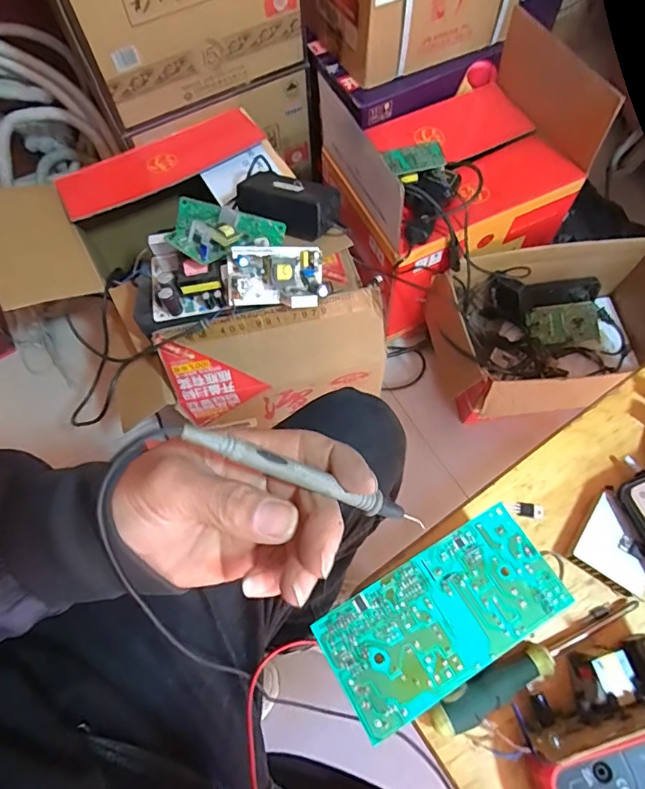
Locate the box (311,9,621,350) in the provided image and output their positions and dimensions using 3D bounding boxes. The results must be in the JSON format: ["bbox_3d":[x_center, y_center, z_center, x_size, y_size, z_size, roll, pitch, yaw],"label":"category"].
[{"bbox_3d":[0.241,-0.386,0.946,0.457,0.368,0.324,-21,67,-7],"label":"box"}]

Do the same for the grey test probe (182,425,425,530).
[{"bbox_3d":[-0.001,0.043,0.240,0.143,0.007,0.010,27,64,-28],"label":"grey test probe"}]

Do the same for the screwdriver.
[{"bbox_3d":[0.138,0.172,0.314,0.153,0.018,0.025,-24,68,-8],"label":"screwdriver"}]

